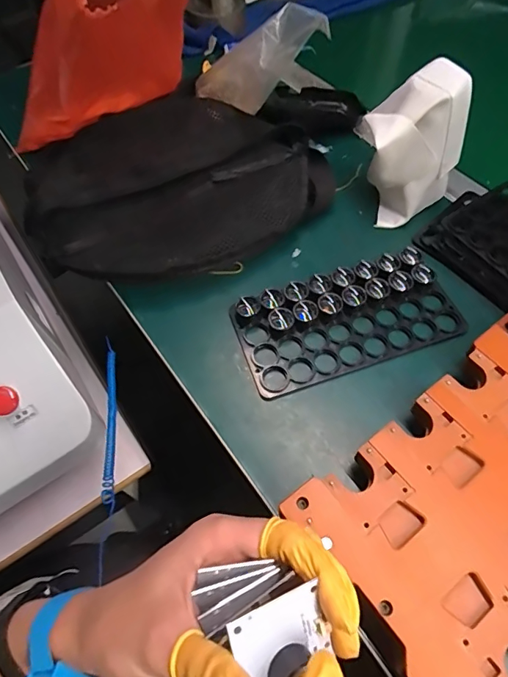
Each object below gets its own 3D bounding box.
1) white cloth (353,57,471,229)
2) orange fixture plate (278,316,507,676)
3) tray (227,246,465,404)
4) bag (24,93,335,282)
[{"bbox_3d":[0.154,-0.187,0.437,0.099,0.117,0.075,-24,61,-10],"label":"white cloth"},{"bbox_3d":[0.161,0.114,0.309,0.227,0.032,0.162,-35,63,-16],"label":"orange fixture plate"},{"bbox_3d":[0.084,-0.021,0.401,0.194,0.015,0.096,-18,60,-7],"label":"tray"},{"bbox_3d":[-0.090,-0.168,0.478,0.306,0.055,0.257,-28,61,-12],"label":"bag"}]

